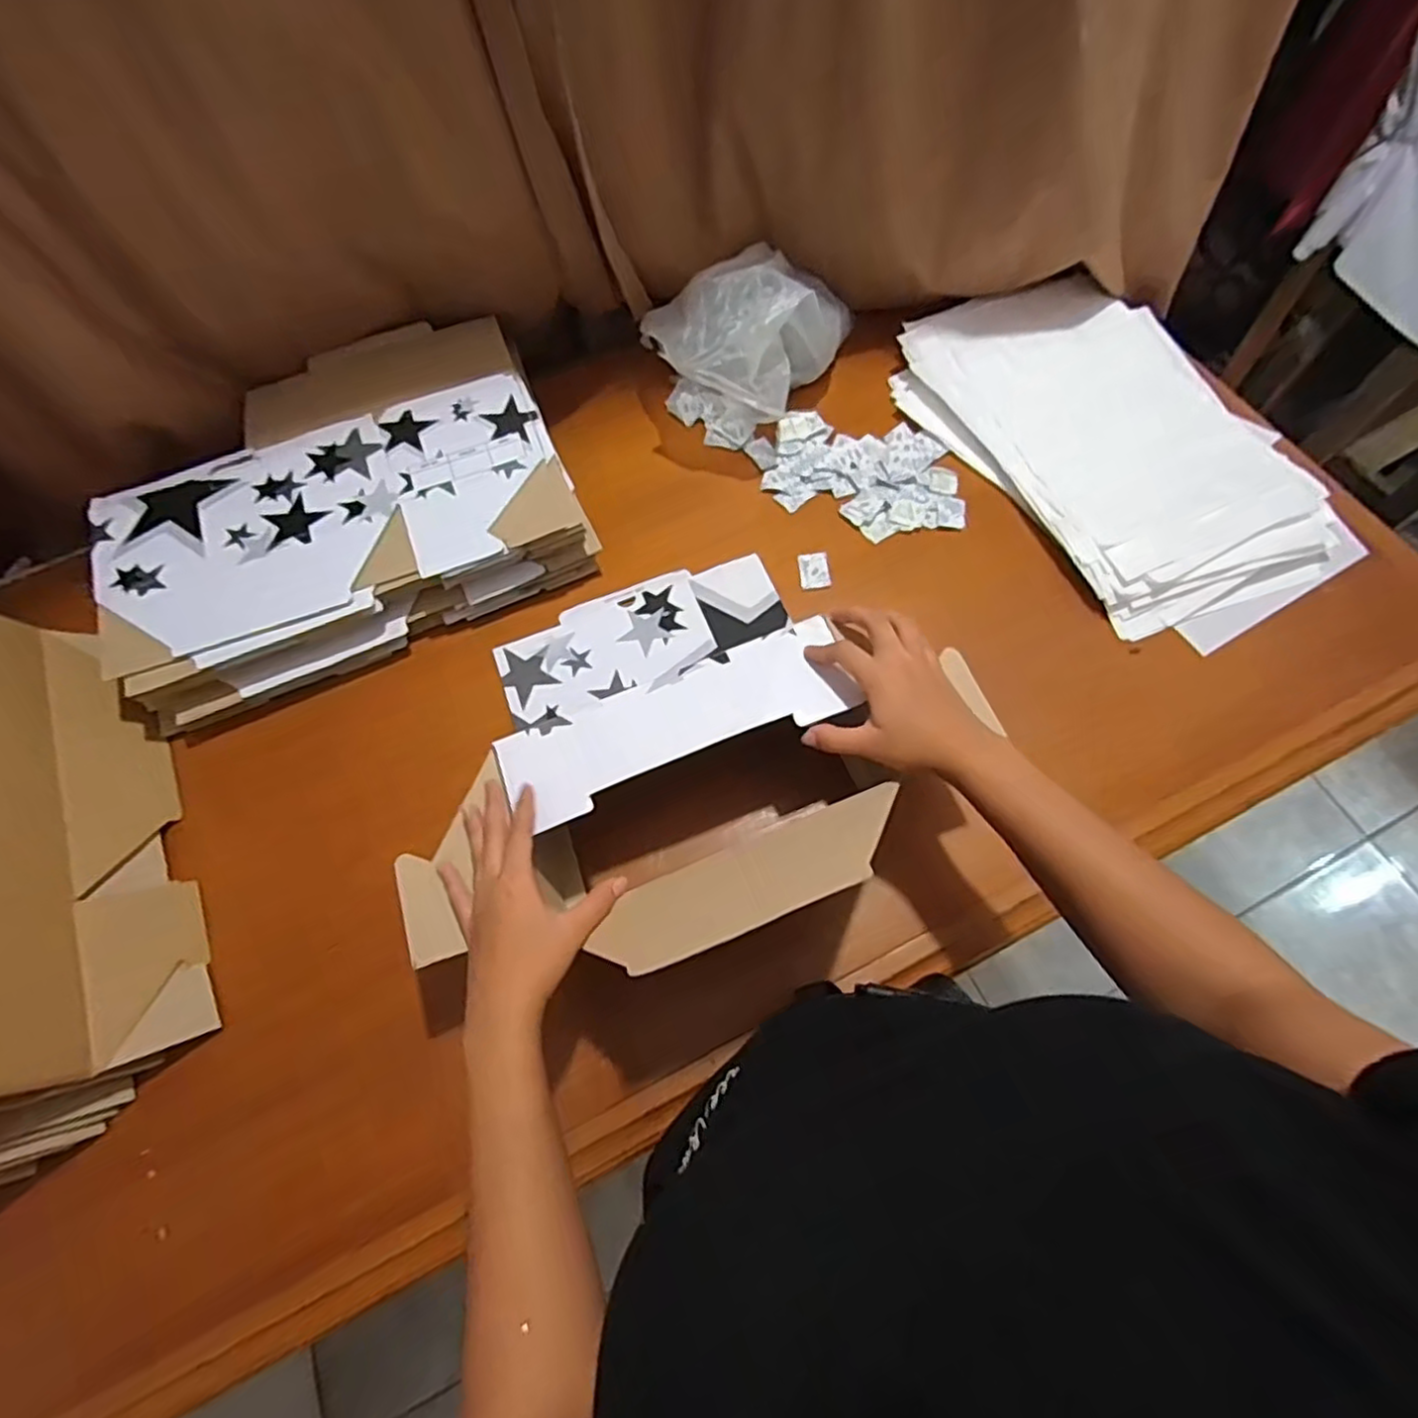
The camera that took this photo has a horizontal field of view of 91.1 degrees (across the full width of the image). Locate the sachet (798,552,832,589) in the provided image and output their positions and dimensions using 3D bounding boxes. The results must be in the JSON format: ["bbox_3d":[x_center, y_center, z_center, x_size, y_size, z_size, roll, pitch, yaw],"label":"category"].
[{"bbox_3d":[0.106,-0.141,0.702,0.030,0.005,0.043,-5,66,0],"label":"sachet"}]

